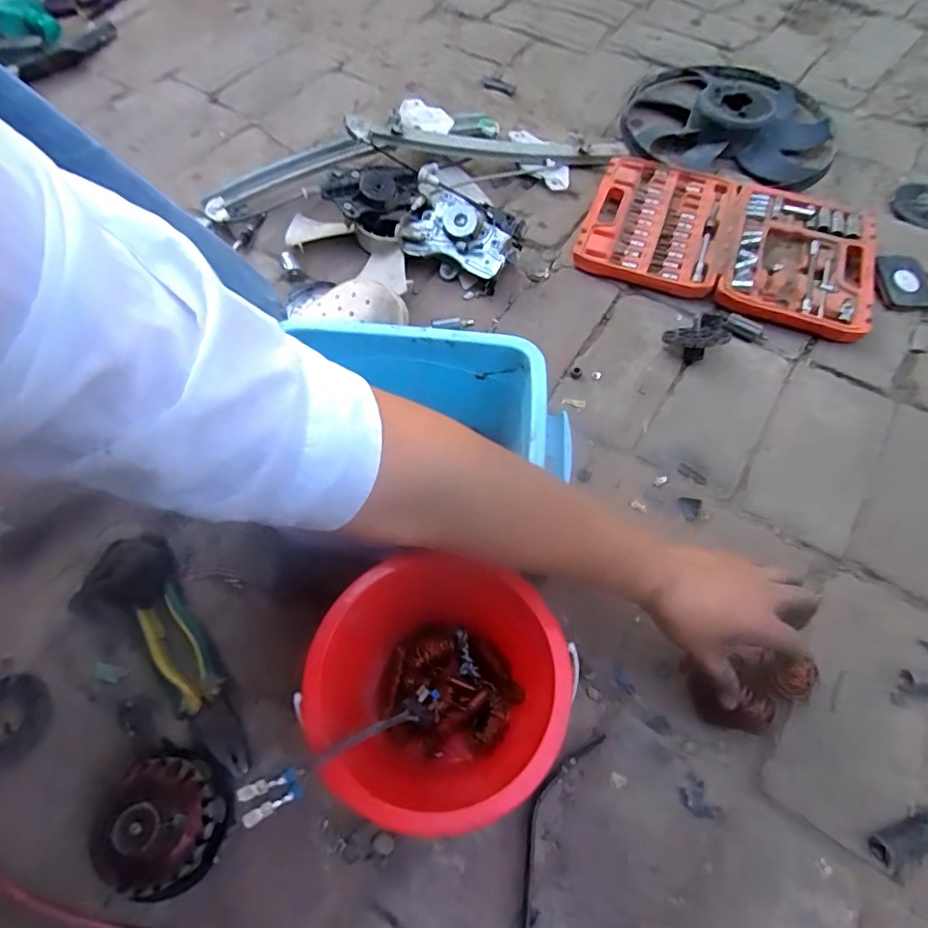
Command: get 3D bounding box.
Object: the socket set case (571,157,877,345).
[{"bbox_3d":[0.372,-0.322,0.746,0.390,0.034,0.255,21,65,11],"label":"socket set case"}]

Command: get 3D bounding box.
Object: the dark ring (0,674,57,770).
[{"bbox_3d":[-0.420,0.237,0.480,0.079,0.010,0.076,0,62,0],"label":"dark ring"}]

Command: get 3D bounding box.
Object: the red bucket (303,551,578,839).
[{"bbox_3d":[-0.018,0.181,0.424,0.182,0.143,0.173,17,64,9],"label":"red bucket"}]

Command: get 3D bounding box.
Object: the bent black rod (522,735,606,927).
[{"bbox_3d":[0.066,0.314,0.429,0.036,0.017,0.189,22,65,11],"label":"bent black rod"}]

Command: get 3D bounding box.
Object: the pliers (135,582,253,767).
[{"bbox_3d":[-0.247,0.200,0.485,0.053,0.020,0.181,-37,69,-17],"label":"pliers"}]

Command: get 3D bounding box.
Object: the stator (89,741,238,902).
[{"bbox_3d":[-0.250,0.288,0.417,0.099,0.060,0.105,15,64,8],"label":"stator"}]

